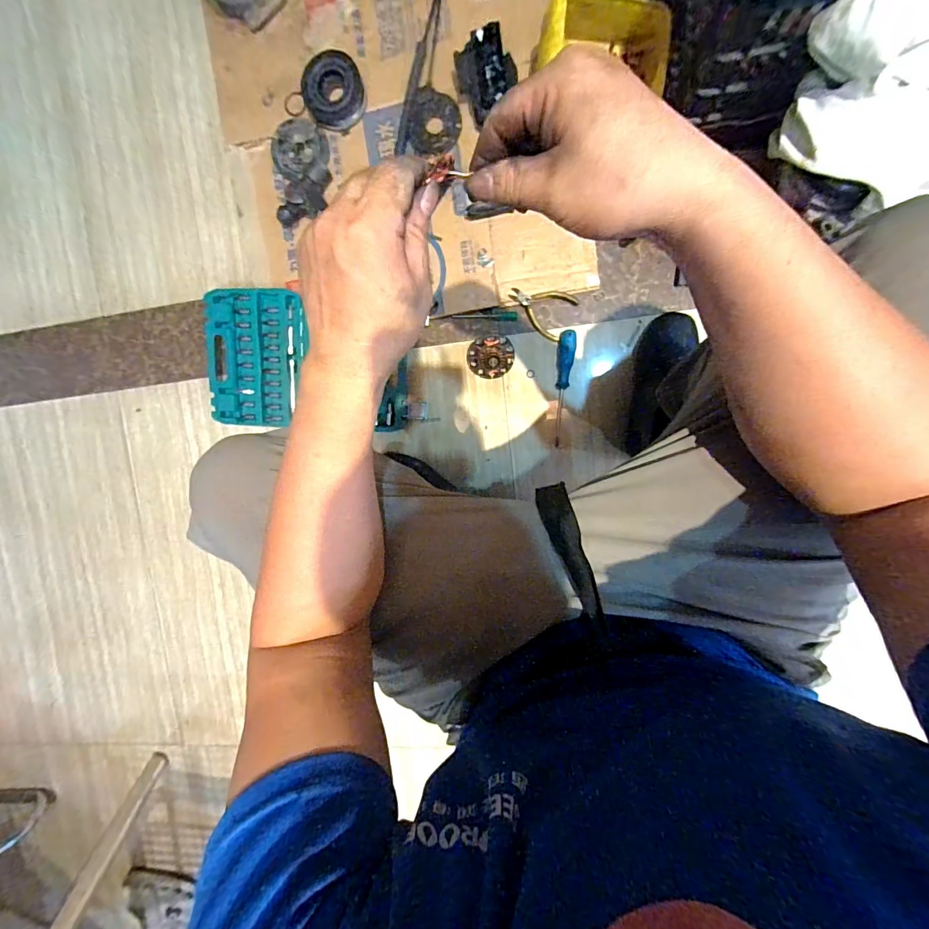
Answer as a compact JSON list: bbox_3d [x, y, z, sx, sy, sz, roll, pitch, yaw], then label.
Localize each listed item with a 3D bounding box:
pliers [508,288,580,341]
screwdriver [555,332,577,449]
[{"bbox_3d":[0.133,-0.275,0.731,0.109,0.026,0.079,31,99,4],"label":"pliers"},{"bbox_3d":[0.171,-0.131,0.730,0.030,0.022,0.194,5,96,8],"label":"screwdriver"}]

